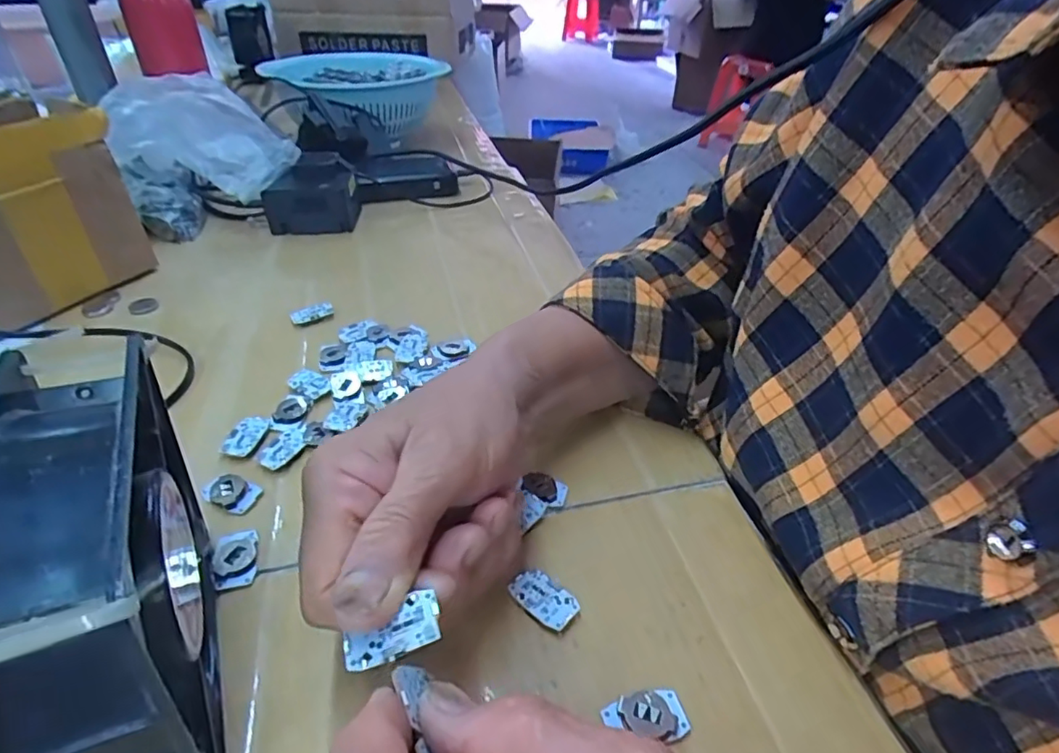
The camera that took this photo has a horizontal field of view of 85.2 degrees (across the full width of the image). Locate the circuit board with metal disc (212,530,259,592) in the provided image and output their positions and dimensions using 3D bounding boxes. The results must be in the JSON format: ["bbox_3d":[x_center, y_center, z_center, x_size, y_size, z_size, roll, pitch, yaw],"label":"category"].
[{"bbox_3d":[-0.134,0.083,0.263,0.018,0.006,0.028,-12,39,-18],"label":"circuit board with metal disc"}]

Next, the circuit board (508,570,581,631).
[{"bbox_3d":[0.006,0.097,0.250,0.029,0.005,0.017,28,44,31],"label":"circuit board"}]

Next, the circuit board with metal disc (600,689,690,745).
[{"bbox_3d":[0.044,0.126,0.213,0.029,0.005,0.018,-9,39,-14],"label":"circuit board with metal disc"}]

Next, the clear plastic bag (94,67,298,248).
[{"bbox_3d":[-0.297,-0.204,0.537,0.144,0.133,0.088,-9,38,-14],"label":"clear plastic bag"}]

